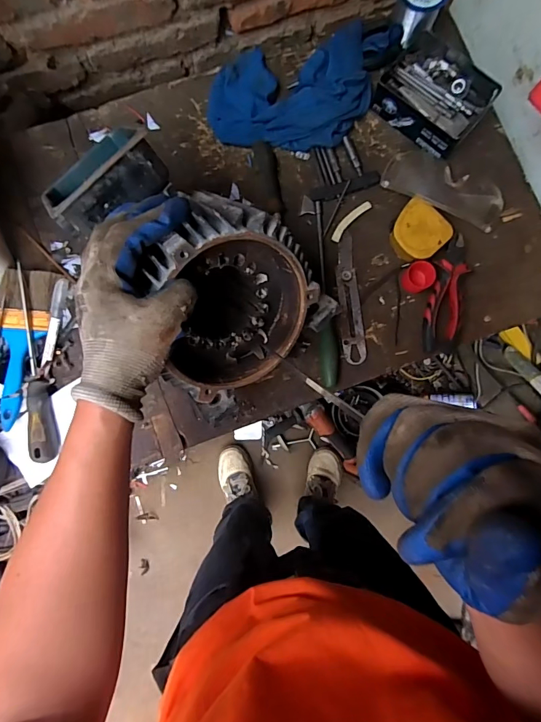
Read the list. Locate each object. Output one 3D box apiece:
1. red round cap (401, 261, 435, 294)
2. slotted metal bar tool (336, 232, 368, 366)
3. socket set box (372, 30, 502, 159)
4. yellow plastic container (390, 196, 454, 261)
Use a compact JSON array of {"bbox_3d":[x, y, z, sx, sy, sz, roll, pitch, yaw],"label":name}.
[{"bbox_3d":[0.188,-0.107,0.528,0.036,0.026,0.035,0,85,-2],"label":"red round cap"},{"bbox_3d":[0.103,-0.079,0.535,0.030,0.008,0.164,-5,85,-2],"label":"slotted metal bar tool"},{"bbox_3d":[0.203,-0.331,0.518,0.127,0.042,0.102,41,85,2],"label":"socket set box"},{"bbox_3d":[0.186,-0.160,0.521,0.065,0.025,0.066,39,85,2],"label":"yellow plastic container"}]

